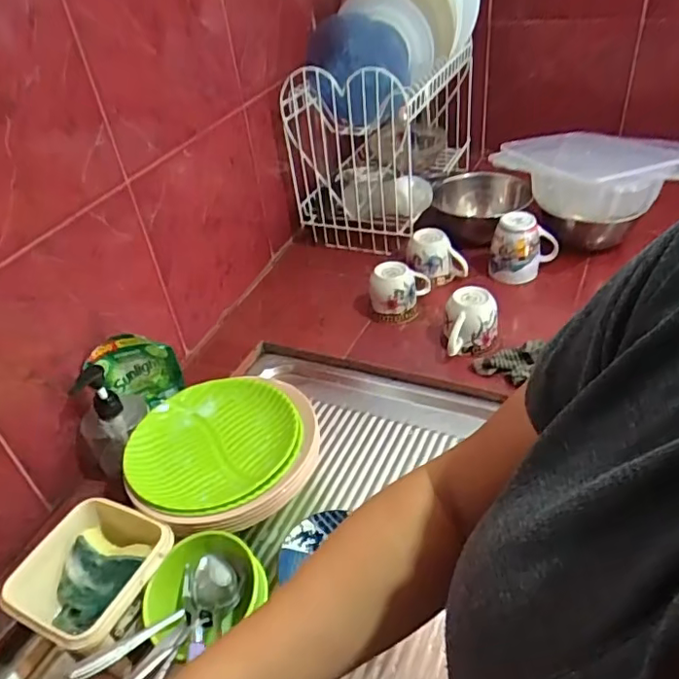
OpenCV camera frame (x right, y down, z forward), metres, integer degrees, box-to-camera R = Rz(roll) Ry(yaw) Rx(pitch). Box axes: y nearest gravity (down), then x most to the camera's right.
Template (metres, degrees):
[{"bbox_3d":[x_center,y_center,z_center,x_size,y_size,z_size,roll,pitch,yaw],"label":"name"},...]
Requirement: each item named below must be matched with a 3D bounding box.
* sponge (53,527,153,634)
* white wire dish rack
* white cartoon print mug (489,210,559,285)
[{"bbox_3d":[-0.249,0.251,0.587,0.072,0.105,0.018,22,1,11],"label":"sponge"},{"bbox_3d":[0.086,-0.396,1.093,0.220,0.301,0.375,12,42,22],"label":"white wire dish rack"},{"bbox_3d":[0.303,-0.153,0.942,0.102,0.101,0.080,7,40,17],"label":"white cartoon print mug"}]

